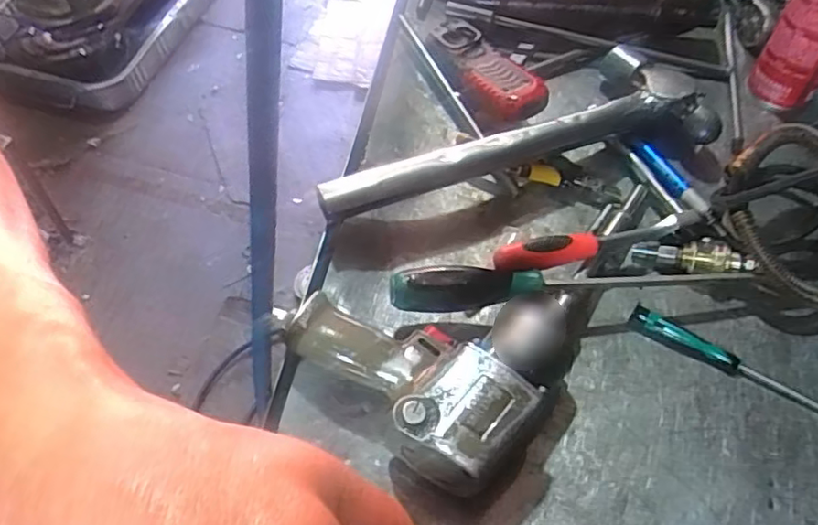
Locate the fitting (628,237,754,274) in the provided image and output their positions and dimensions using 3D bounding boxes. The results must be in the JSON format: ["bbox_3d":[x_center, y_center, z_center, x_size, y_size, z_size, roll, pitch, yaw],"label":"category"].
[{"bbox_3d":[0.238,-0.006,0.534,0.094,0.018,0.026,3,57,17],"label":"fitting"}]

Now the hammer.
[{"bbox_3d":[0.097,-0.116,0.574,0.369,0.064,0.110,-16,58,-9],"label":"hammer"}]

